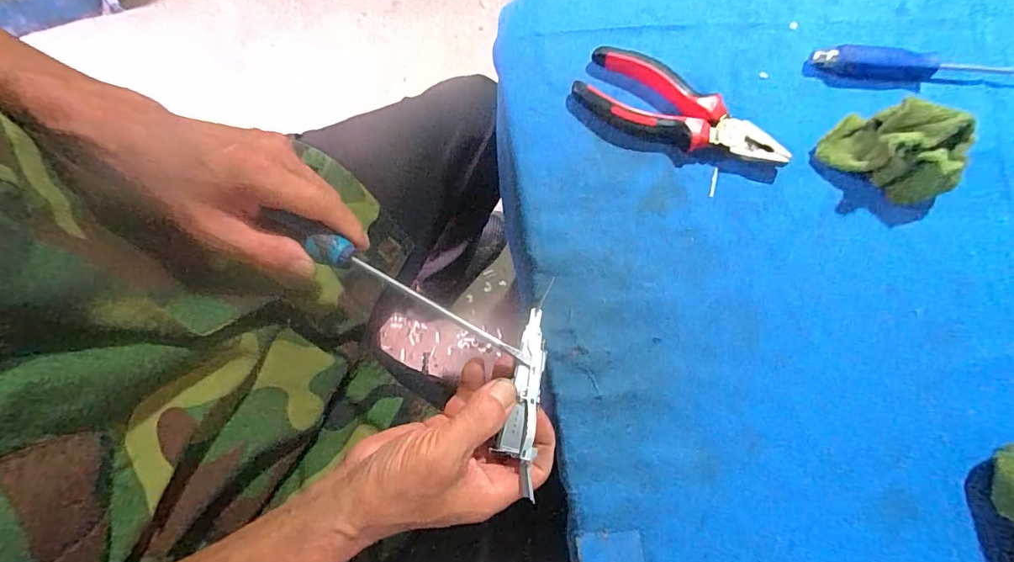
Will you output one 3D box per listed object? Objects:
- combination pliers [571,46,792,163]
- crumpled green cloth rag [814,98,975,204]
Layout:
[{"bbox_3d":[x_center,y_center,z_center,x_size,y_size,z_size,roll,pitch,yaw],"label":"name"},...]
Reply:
[{"bbox_3d":[0.129,-0.126,0.350,0.154,0.021,0.053,23,81,4],"label":"combination pliers"},{"bbox_3d":[0.280,-0.101,0.334,0.084,0.048,0.065,32,81,5],"label":"crumpled green cloth rag"}]

